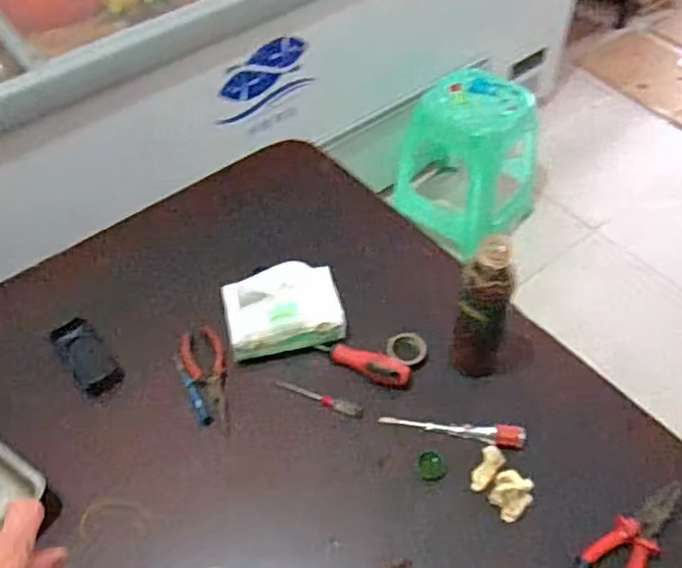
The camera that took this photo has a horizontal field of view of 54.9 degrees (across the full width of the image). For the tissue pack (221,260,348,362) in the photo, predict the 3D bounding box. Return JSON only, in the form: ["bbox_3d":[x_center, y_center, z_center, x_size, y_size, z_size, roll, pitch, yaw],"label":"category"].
[{"bbox_3d":[-0.072,0.029,0.829,0.143,0.065,0.085,-12,52,-7],"label":"tissue pack"}]

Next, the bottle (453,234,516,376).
[{"bbox_3d":[0.166,0.028,0.764,0.061,0.223,0.074,16,54,15],"label":"bottle"}]

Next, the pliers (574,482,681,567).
[{"bbox_3d":[0.279,0.278,0.662,0.055,0.030,0.205,36,61,27],"label":"pliers"}]

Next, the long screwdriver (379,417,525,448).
[{"bbox_3d":[0.128,0.170,0.763,0.163,0.024,0.022,7,52,8],"label":"long screwdriver"}]

